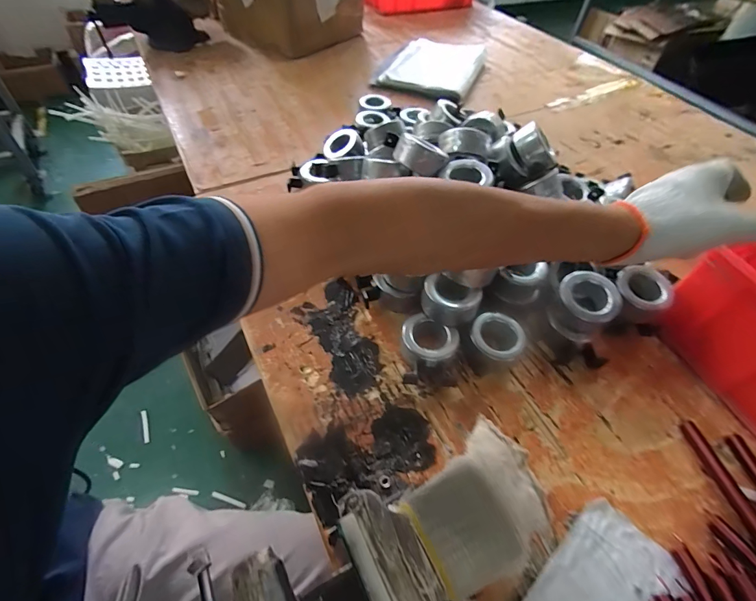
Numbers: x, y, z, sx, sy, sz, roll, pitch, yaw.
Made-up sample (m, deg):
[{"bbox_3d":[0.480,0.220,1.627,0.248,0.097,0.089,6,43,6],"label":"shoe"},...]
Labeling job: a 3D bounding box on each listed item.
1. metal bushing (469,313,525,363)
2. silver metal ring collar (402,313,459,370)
[{"bbox_3d":[0.149,0.050,0.465,0.066,0.039,0.062,31,57,20],"label":"metal bushing"},{"bbox_3d":[0.059,0.054,0.453,0.068,0.036,0.057,30,56,19],"label":"silver metal ring collar"}]

